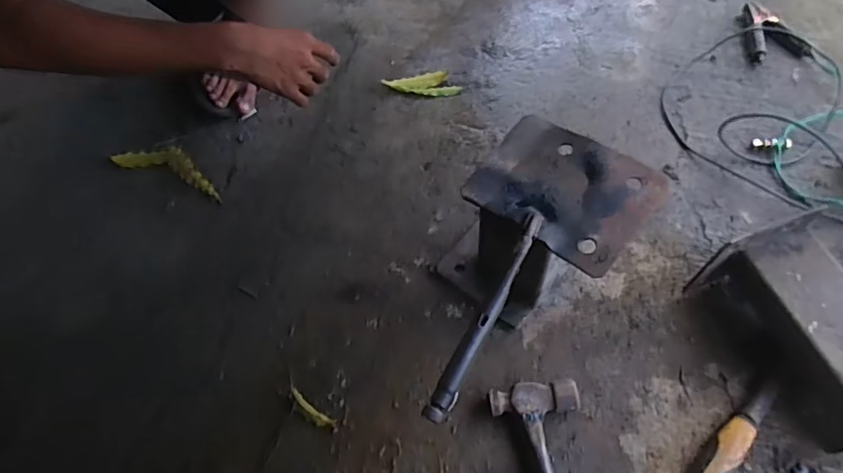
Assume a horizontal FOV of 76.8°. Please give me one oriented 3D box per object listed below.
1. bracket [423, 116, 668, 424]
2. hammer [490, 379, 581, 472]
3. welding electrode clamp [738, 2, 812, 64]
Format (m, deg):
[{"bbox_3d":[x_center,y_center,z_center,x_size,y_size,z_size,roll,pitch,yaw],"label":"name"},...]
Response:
[{"bbox_3d":[0.075,0.054,0.606,0.190,0.249,0.307,38,69,21],"label":"bracket"},{"bbox_3d":[0.142,0.296,0.589,0.100,0.033,0.262,-4,61,1],"label":"hammer"},{"bbox_3d":[0.621,-0.359,0.936,0.087,0.032,0.127,4,61,6],"label":"welding electrode clamp"}]

